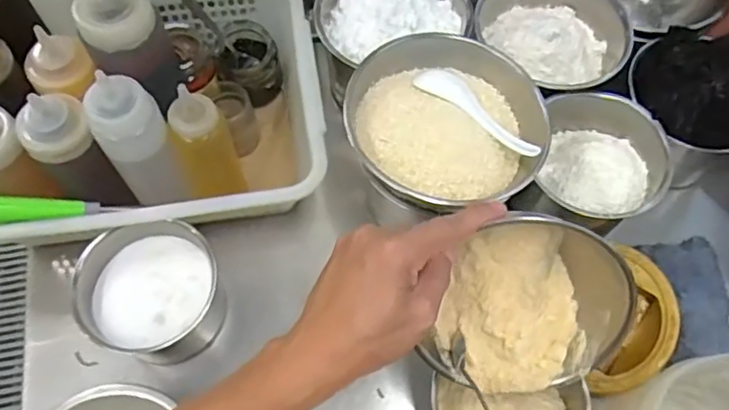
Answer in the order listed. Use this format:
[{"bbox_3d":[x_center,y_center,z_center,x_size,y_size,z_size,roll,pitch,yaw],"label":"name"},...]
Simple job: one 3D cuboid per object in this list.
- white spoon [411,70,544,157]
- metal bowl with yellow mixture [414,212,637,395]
[{"bbox_3d":[0.101,-0.085,0.523,0.127,0.020,0.035,38,70,16],"label":"white spoon"},{"bbox_3d":[0.128,0.077,0.465,0.126,0.075,0.142,19,105,5],"label":"metal bowl with yellow mixture"}]

